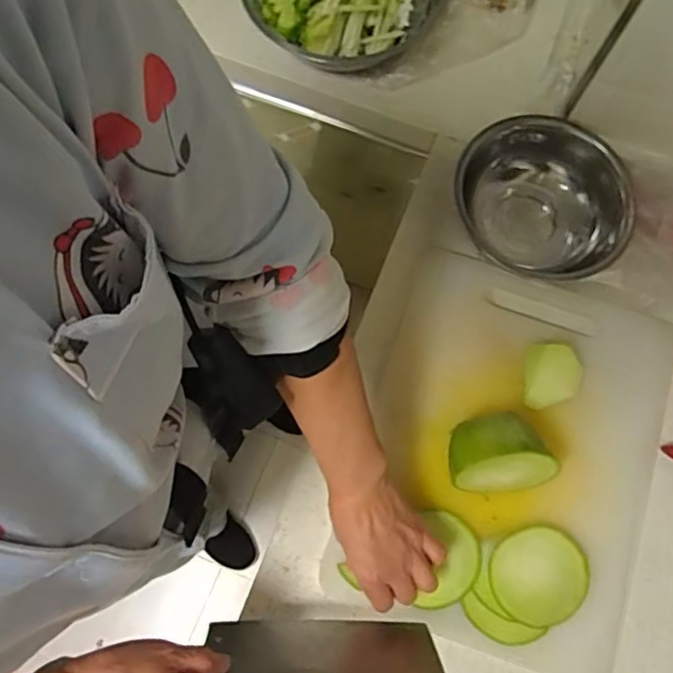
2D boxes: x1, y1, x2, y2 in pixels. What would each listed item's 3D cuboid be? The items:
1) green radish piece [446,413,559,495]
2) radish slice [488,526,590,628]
[{"bbox_3d":[0.147,0.106,0.539,0.091,0.067,0.066,-1,74,-1],"label":"green radish piece"},{"bbox_3d":[0.185,0.218,0.542,0.089,0.005,0.084,1,80,-4],"label":"radish slice"}]

